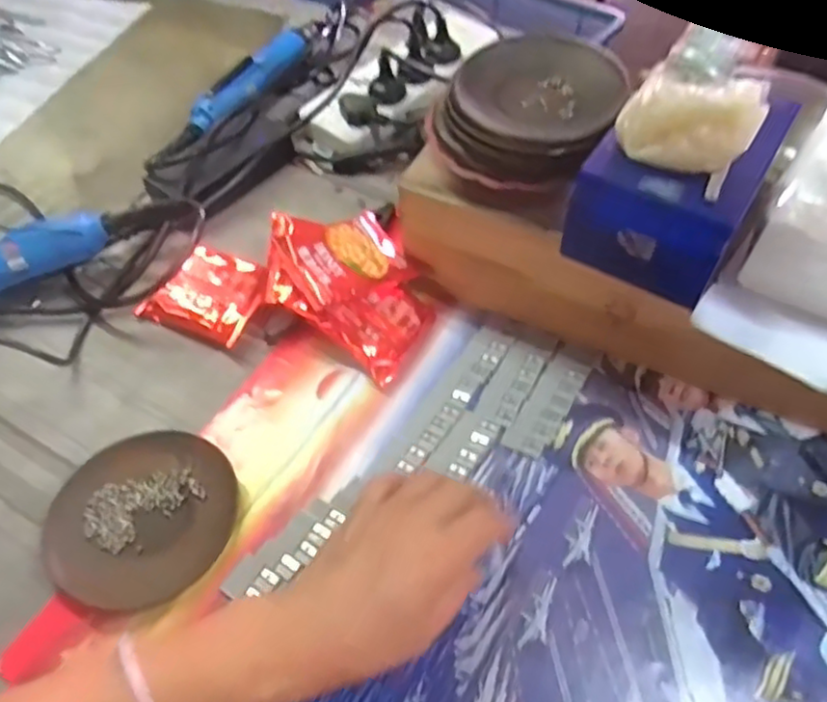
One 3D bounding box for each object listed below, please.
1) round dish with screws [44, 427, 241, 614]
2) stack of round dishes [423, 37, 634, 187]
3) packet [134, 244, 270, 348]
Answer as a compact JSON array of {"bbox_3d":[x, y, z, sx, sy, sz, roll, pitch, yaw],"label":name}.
[{"bbox_3d":[-0.171,0.104,0.429,0.109,0.010,0.113,-1,53,1],"label":"round dish with screws"},{"bbox_3d":[0.078,-0.164,0.458,0.117,0.041,0.118,19,56,15],"label":"stack of round dishes"},{"bbox_3d":[-0.158,-0.045,0.536,0.082,0.023,0.083,27,59,20],"label":"packet"}]

